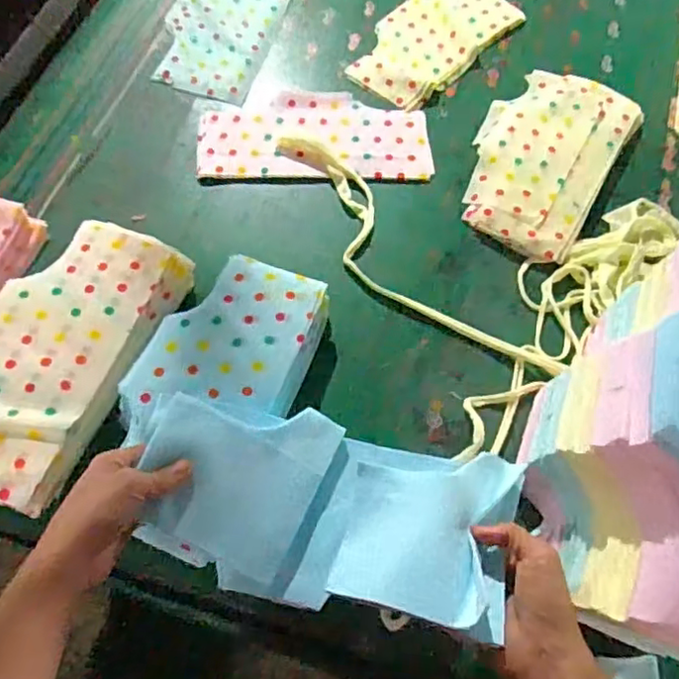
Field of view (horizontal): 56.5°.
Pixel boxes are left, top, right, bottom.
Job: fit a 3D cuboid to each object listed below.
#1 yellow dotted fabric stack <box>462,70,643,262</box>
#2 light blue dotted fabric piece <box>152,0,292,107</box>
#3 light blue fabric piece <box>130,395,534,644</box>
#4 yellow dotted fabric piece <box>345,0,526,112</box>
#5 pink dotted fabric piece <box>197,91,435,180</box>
[{"bbox_3d":[0.253,-0.231,0.793,0.169,0.026,0.279,30,65,12],"label":"yellow dotted fabric stack"},{"bbox_3d":[-0.165,-0.459,0.902,0.157,0.009,0.304,14,63,4],"label":"light blue dotted fabric piece"},{"bbox_3d":[-0.015,0.141,0.540,0.304,0.105,0.151,10,63,14],"label":"light blue fabric piece"},{"bbox_3d":[0.130,-0.431,0.896,0.146,0.014,0.265,39,68,16],"label":"yellow dotted fabric piece"},{"bbox_3d":[-0.031,-0.263,0.808,0.290,0.011,0.137,2,63,-1],"label":"pink dotted fabric piece"}]

